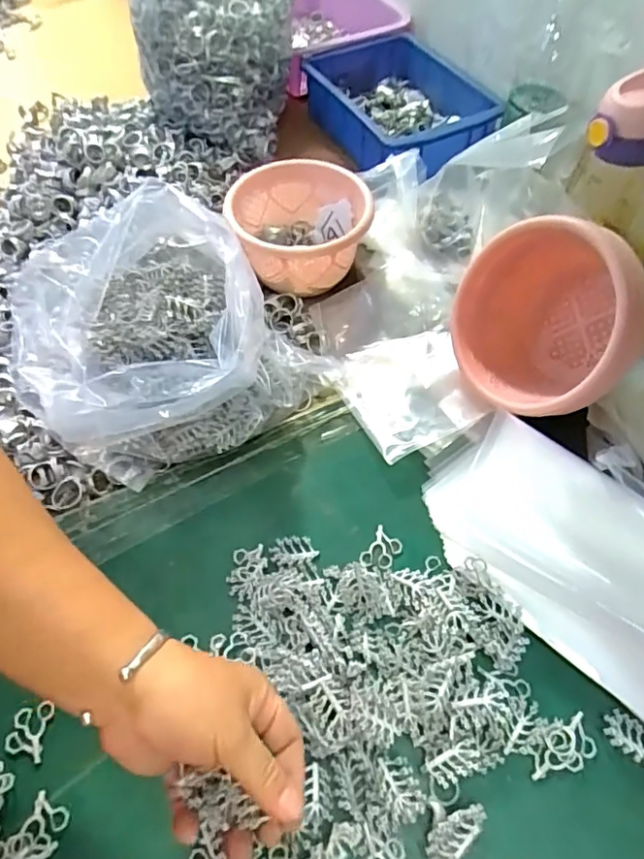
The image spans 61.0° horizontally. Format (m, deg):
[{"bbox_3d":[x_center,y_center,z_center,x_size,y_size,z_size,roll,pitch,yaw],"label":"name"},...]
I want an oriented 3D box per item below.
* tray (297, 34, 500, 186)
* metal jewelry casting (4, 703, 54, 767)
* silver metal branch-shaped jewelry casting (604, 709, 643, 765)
[{"bbox_3d":[0.109,-0.416,0.711,0.196,0.072,0.271,-22,60,-13],"label":"tray"},{"bbox_3d":[-0.195,0.200,0.363,0.025,0.004,0.035,5,58,4],"label":"metal jewelry casting"},{"bbox_3d":[0.206,0.204,0.364,0.036,0.004,0.024,30,63,18],"label":"silver metal branch-shaped jewelry casting"}]

